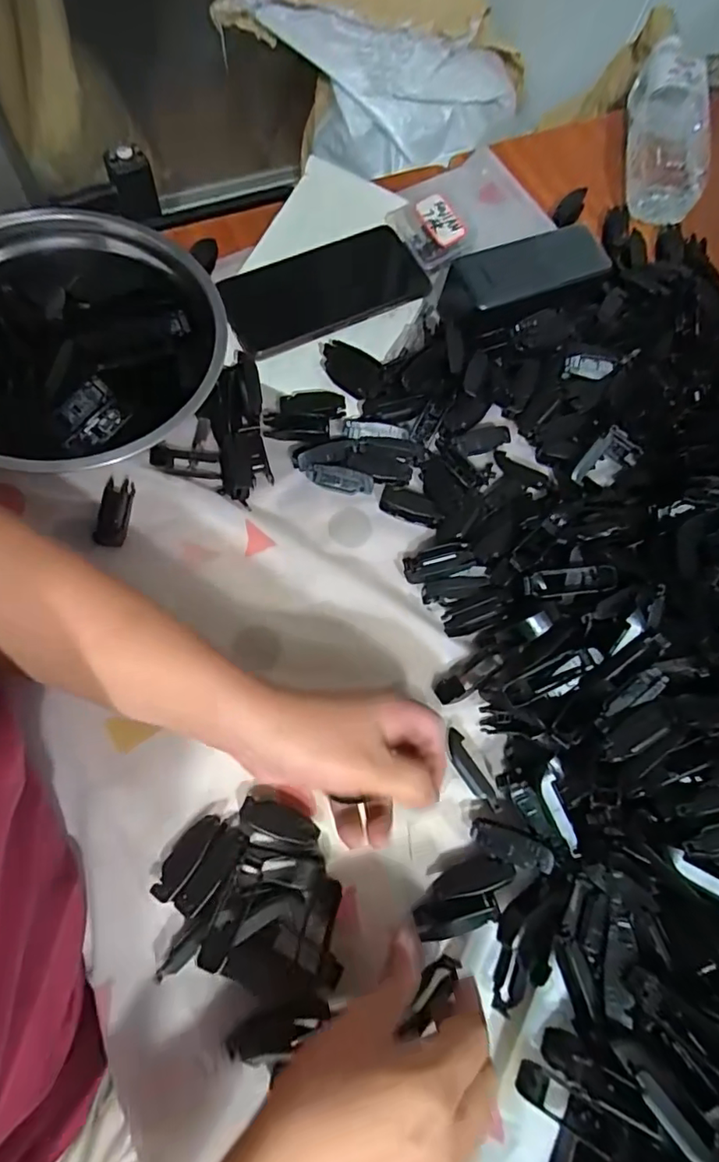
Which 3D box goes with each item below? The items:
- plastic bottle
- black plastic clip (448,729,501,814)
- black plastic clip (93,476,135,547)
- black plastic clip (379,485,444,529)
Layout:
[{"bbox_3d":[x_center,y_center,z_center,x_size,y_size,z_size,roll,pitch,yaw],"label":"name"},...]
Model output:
[{"bbox_3d":[0.298,-0.438,0.517,0.067,0.057,0.186,9,72,-3],"label":"plastic bottle"},{"bbox_3d":[0.070,0.121,0.345,0.012,0.009,0.054,-23,76,-12],"label":"black plastic clip"},{"bbox_3d":[-0.170,-0.048,0.377,0.022,0.015,0.051,3,72,-5],"label":"black plastic clip"},{"bbox_3d":[0.039,-0.056,0.403,0.047,0.014,0.019,20,72,1],"label":"black plastic clip"}]

